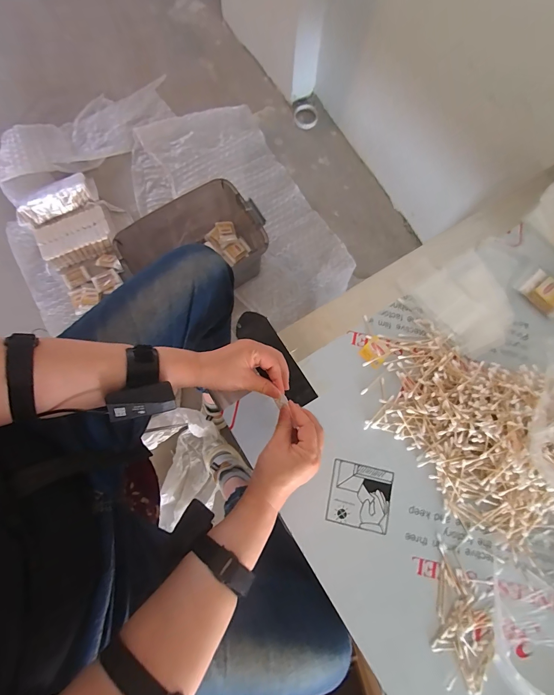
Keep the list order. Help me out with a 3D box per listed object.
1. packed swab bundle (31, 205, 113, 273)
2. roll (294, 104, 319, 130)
[{"bbox_3d":[-0.621,-0.339,1.018,0.210,0.073,0.120,-25,80,-5],"label":"packed swab bundle"},{"bbox_3d":[0.107,-0.831,1.171,0.089,0.014,0.090,0,79,0],"label":"roll"}]

